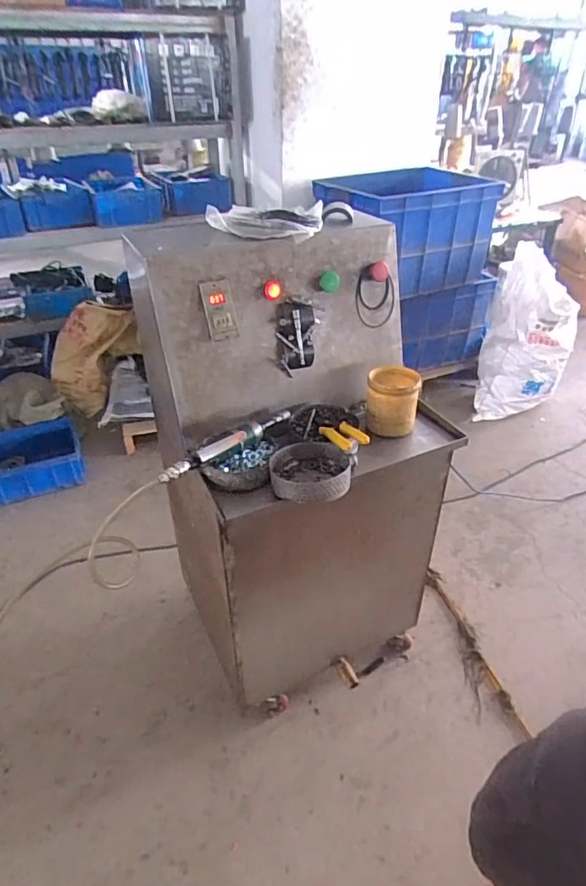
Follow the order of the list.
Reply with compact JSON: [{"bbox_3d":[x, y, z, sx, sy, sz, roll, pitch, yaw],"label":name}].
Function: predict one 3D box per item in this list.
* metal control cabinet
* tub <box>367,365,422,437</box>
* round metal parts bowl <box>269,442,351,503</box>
[{"bbox_3d":[0.028,0.073,1.135,0.525,0.943,0.432,-20,40,-26],"label":"metal control cabinet"},{"bbox_3d":[0.198,-0.082,1.040,0.095,0.112,0.104,0,35,0],"label":"tub"},{"bbox_3d":[0.032,0.050,0.894,0.145,0.045,0.137,-2,35,-3],"label":"round metal parts bowl"}]

